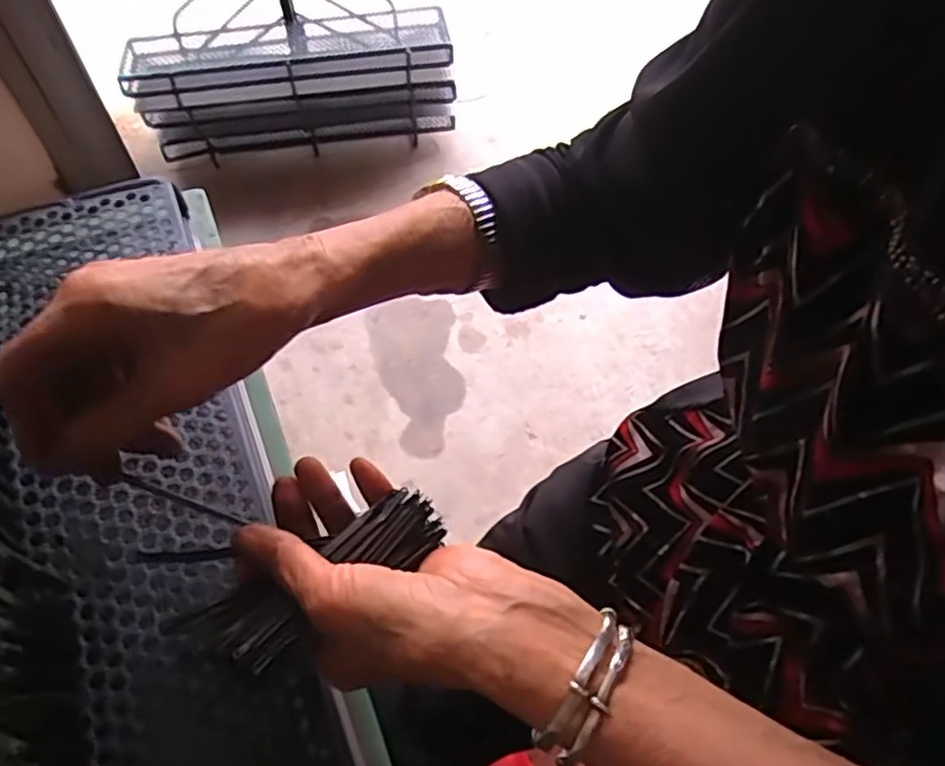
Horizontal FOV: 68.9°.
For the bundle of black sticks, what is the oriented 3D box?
[{"bbox_3d":[-0.069,0.090,0.311,0.120,0.016,0.041,-28,61,-19],"label":"bundle of black sticks"}]

